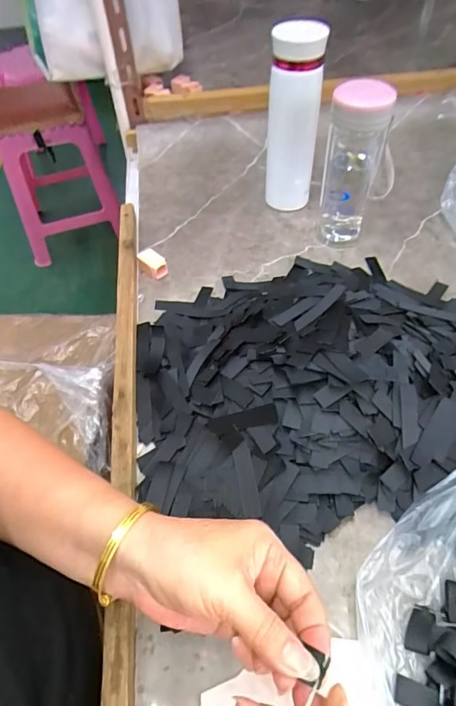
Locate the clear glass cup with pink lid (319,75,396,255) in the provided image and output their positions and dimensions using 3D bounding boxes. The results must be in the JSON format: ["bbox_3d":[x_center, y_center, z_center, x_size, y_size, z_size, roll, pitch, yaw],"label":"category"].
[{"bbox_3d":[0.153,-0.230,0.541,0.064,0.188,0.063,6,53,9],"label":"clear glass cup with pink lid"}]

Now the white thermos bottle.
[{"bbox_3d":[0.086,-0.305,0.585,0.068,0.217,0.063,2,52,6],"label":"white thermos bottle"}]

